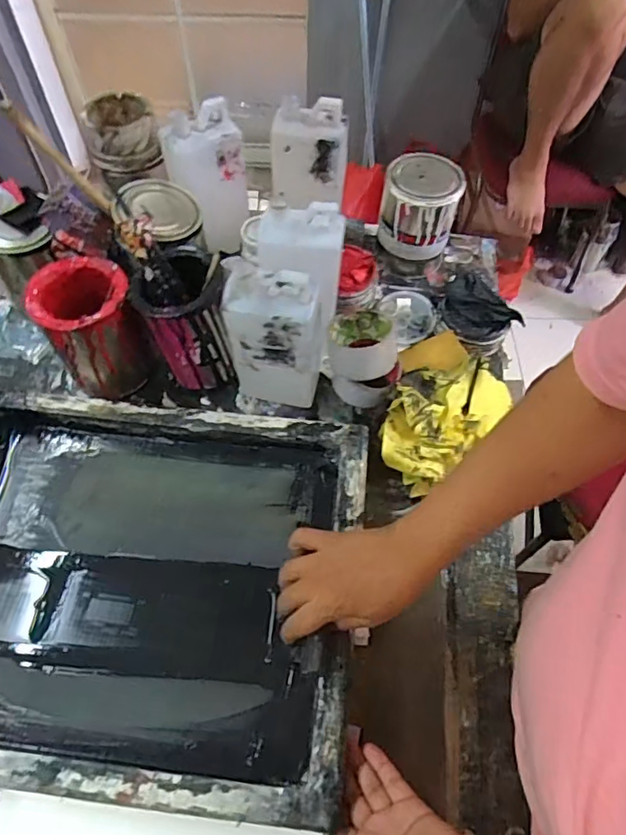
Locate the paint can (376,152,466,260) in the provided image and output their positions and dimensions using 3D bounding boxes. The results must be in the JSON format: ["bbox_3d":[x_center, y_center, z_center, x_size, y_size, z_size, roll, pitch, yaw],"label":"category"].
[{"bbox_3d":[0.153,-0.306,0.784,0.107,0.099,0.106,8,61,4],"label":"paint can"}]

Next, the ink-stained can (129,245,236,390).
[{"bbox_3d":[-0.153,-0.116,0.660,0.094,0.144,0.102,1,59,-2],"label":"ink-stained can"}]

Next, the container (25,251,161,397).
[{"bbox_3d":[-0.265,-0.108,0.657,0.108,0.139,0.113,-39,68,-22],"label":"container"}]

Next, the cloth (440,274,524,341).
[{"bbox_3d":[0.224,-0.149,0.750,0.076,0.037,0.104,-40,68,-22],"label":"cloth"}]

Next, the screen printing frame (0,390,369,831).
[{"bbox_3d":[-0.200,0.166,0.583,0.482,0.064,0.393,6,55,2],"label":"screen printing frame"}]

